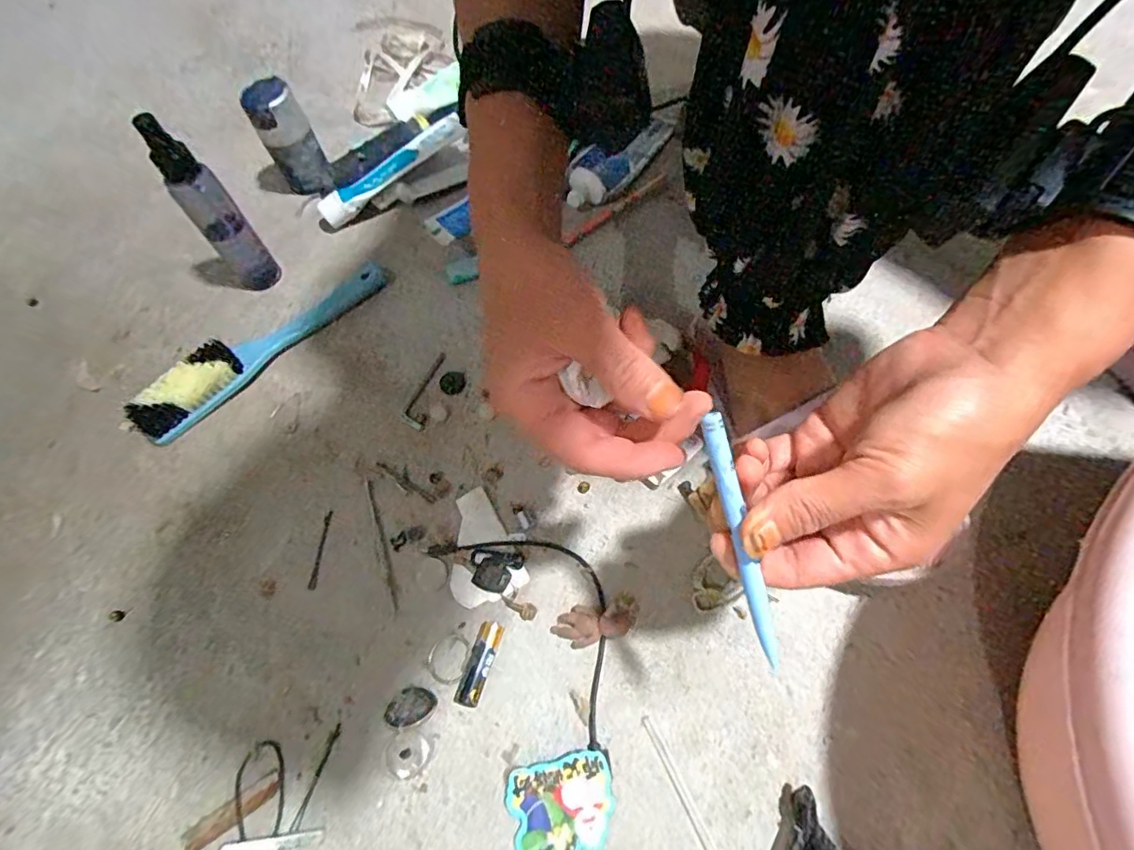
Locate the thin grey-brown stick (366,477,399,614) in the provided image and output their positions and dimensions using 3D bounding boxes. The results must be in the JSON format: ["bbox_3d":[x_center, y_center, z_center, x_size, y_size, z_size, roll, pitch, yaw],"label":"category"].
[{"bbox_3d":[-0.132,0.084,0.384,0.005,0.004,0.102,-19,63,-6],"label":"thin grey-brown stick"}]

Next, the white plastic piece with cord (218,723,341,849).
[{"bbox_3d":[-0.170,0.217,0.316,0.057,0.006,0.062,-4,63,2],"label":"white plastic piece with cord"}]

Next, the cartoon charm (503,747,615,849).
[{"bbox_3d":[-0.002,0.220,0.301,0.060,0.011,0.057,-2,63,3],"label":"cartoon charm"}]

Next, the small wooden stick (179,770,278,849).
[{"bbox_3d":[-0.197,0.227,0.313,0.056,0.004,0.014,-33,65,-12],"label":"small wooden stick"}]

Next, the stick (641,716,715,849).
[{"bbox_3d":[0.065,0.208,0.306,0.006,0.004,0.080,-24,64,-8],"label":"stick"}]

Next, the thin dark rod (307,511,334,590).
[{"bbox_3d":[-0.177,0.089,0.384,0.006,0.004,0.057,0,63,4],"label":"thin dark rod"}]

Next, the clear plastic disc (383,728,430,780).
[{"bbox_3d":[-0.097,0.197,0.321,0.026,0.009,0.024,-2,63,3],"label":"clear plastic disc"}]

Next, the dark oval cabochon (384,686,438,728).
[{"bbox_3d":[-0.096,0.174,0.329,0.023,0.015,0.024,23,67,15],"label":"dark oval cabochon"}]

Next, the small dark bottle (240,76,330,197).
[{"bbox_3d":[-0.270,-0.276,0.522,0.047,0.100,0.034,-26,64,-9],"label":"small dark bottle"}]

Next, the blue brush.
[{"bbox_3d":[-0.260,-0.072,0.460,0.239,0.032,0.044,-41,67,-16],"label":"blue brush"}]

